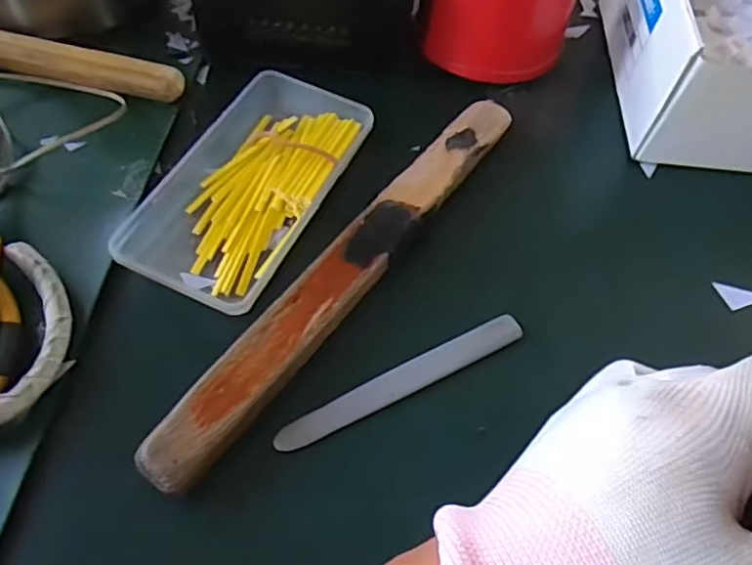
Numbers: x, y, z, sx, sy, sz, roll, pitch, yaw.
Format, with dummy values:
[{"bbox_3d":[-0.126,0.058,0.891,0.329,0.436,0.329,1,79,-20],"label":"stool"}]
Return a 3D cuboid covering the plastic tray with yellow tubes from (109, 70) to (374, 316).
[{"bbox_3d":[-0.071,-0.056,0.332,0.087,0.024,0.152,23,61,9],"label":"plastic tray with yellow tubes"}]

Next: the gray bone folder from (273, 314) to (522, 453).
[{"bbox_3d":[0.013,0.046,0.289,0.130,0.006,0.016,-24,60,-13],"label":"gray bone folder"}]

